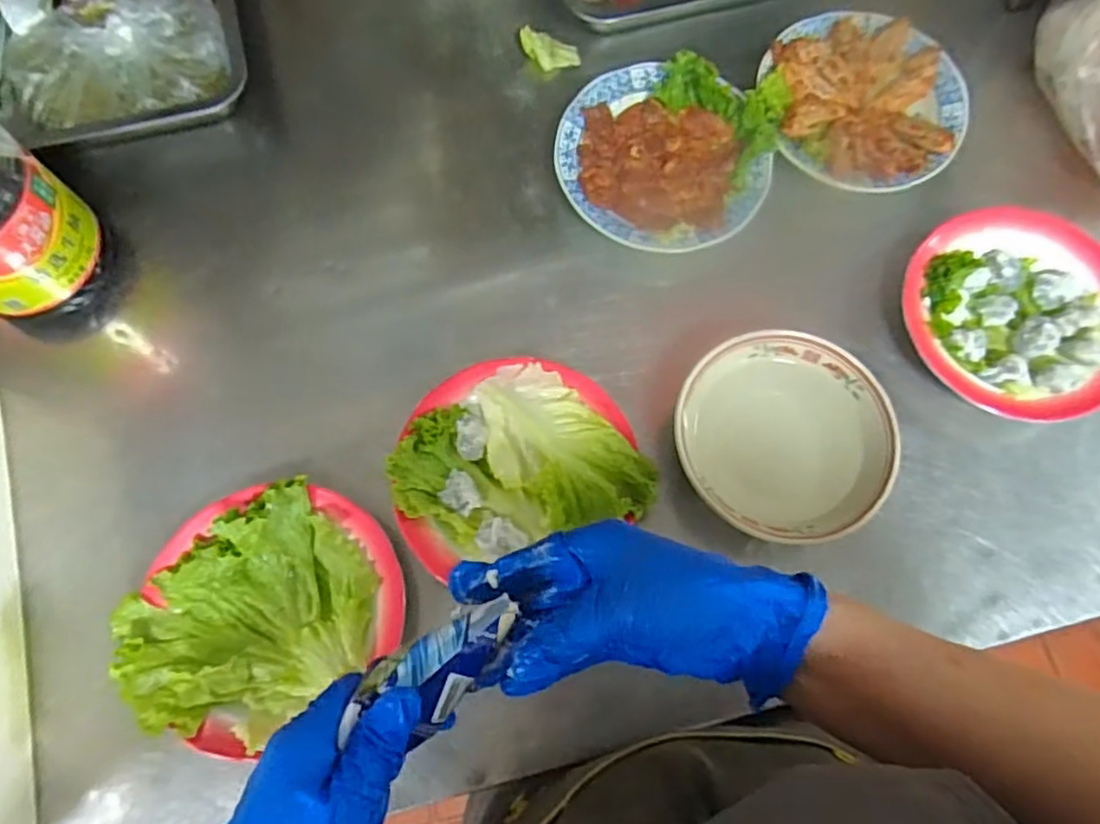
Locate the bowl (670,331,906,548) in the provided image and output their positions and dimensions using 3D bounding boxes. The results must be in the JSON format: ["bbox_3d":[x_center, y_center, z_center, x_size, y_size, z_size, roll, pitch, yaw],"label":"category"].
[{"bbox_3d":[0.163,0.019,0.497,0.147,0.046,0.139,0,74,-1],"label":"bowl"}]

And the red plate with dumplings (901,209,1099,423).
[{"bbox_3d":[0.350,-0.075,0.522,0.158,0.030,0.164,0,74,-1],"label":"red plate with dumplings"}]

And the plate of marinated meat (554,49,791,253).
[{"bbox_3d":[0.091,-0.205,0.557,0.167,0.048,0.161,0,74,-1],"label":"plate of marinated meat"}]

